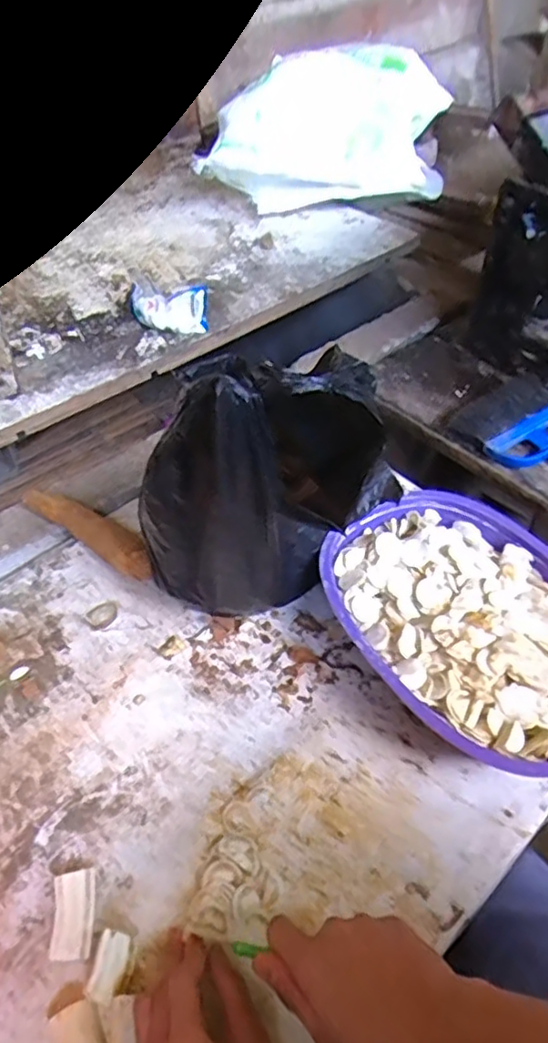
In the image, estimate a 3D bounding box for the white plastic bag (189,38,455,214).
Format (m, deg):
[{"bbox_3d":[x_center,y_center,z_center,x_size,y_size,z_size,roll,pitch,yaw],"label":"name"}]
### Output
[{"bbox_3d":[0.124,-0.828,1.316,0.448,0.203,0.431,2,48,8],"label":"white plastic bag"}]

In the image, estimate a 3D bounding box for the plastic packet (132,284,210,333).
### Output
[{"bbox_3d":[-0.164,-0.327,0.989,0.127,0.066,0.050,8,49,14],"label":"plastic packet"}]

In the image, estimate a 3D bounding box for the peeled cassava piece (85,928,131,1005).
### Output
[{"bbox_3d":[-0.116,0.309,0.443,0.020,0.011,0.040,7,49,12],"label":"peeled cassava piece"}]

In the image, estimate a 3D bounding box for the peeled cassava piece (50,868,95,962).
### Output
[{"bbox_3d":[-0.148,0.294,0.476,0.028,0.019,0.060,-11,47,-3],"label":"peeled cassava piece"}]

